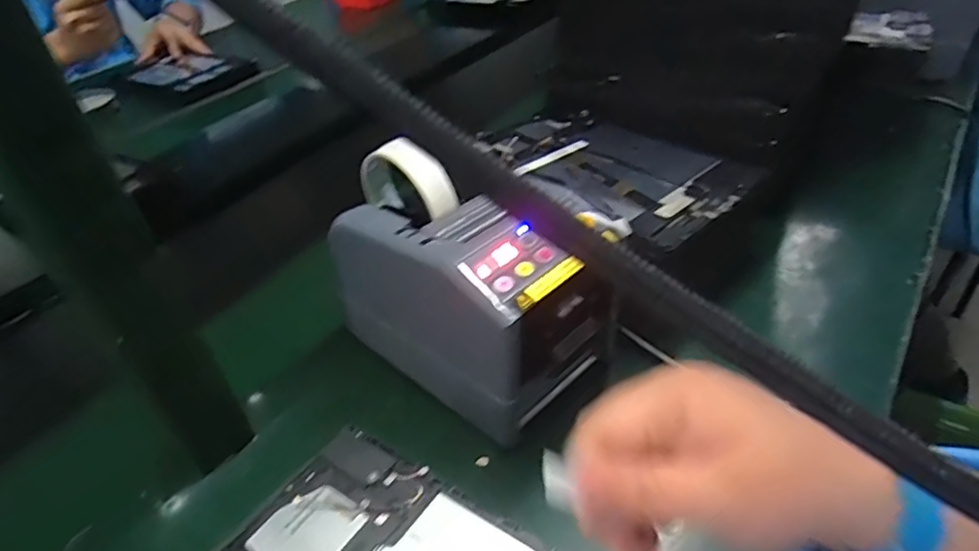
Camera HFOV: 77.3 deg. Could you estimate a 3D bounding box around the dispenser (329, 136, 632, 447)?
[{"bbox_3d":[-0.011,0.000,0.411,0.197,0.129,0.112,28,50,36],"label":"dispenser"}]

